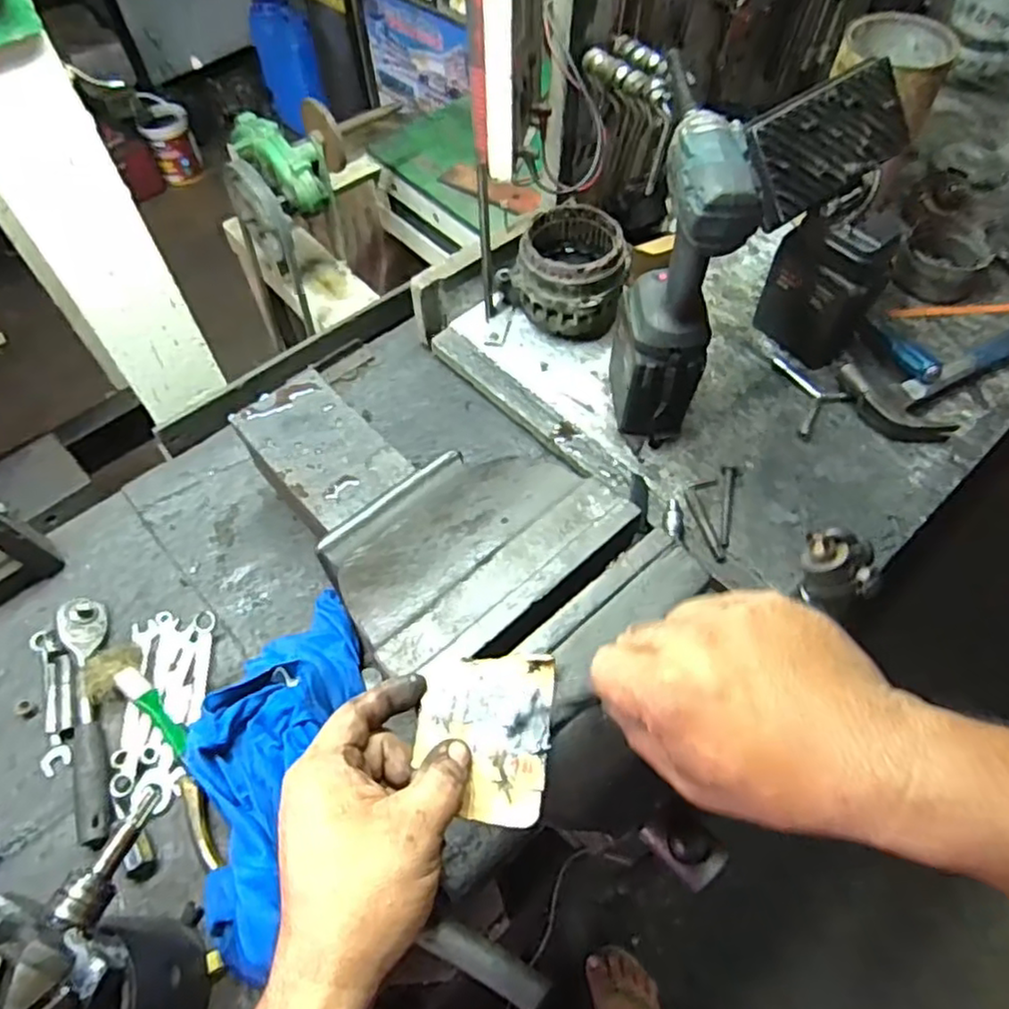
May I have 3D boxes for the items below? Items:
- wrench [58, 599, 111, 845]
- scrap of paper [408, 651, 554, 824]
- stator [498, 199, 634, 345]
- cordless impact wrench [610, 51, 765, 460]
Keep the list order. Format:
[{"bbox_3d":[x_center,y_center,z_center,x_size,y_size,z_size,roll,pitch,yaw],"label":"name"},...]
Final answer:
[{"bbox_3d":[-0.403,0.201,0.670,0.037,0.030,0.248,-16,59,-9],"label":"wrench"},{"bbox_3d":[-0.010,0.131,0.397,0.076,0.011,0.092,1,62,0],"label":"scrap of paper"},{"bbox_3d":[0.079,-0.290,0.876,0.128,0.113,0.141,-25,61,-15],"label":"stator"},{"bbox_3d":[0.163,-0.193,0.694,0.096,0.346,0.136,11,58,8],"label":"cordless impact wrench"}]

